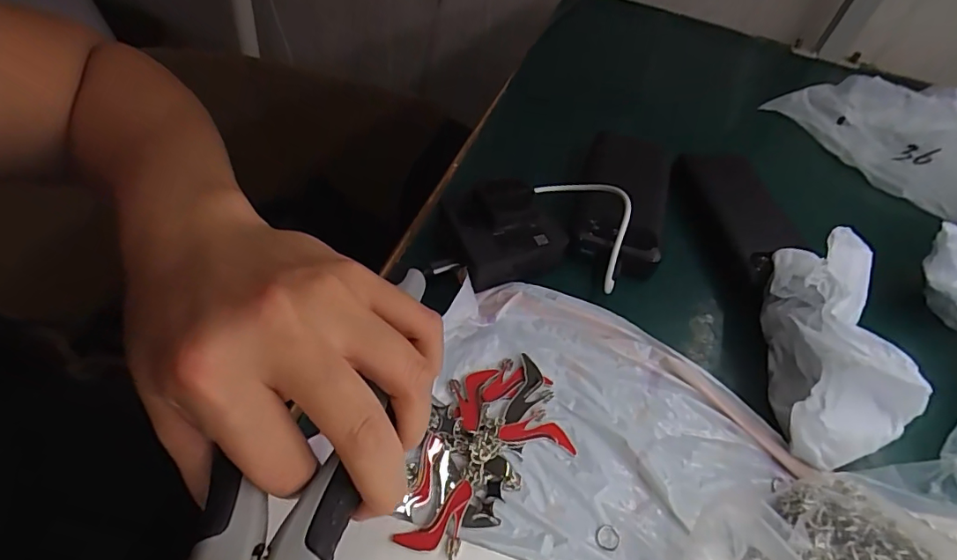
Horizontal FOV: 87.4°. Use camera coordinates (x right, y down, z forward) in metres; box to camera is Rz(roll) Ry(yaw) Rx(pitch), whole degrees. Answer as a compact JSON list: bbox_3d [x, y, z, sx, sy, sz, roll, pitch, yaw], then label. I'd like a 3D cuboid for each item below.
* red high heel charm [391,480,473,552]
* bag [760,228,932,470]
[{"bbox_3d":[-0.020,0.126,0.259,0.046,0.005,0.019,-30,60,-28],"label":"red high heel charm"},{"bbox_3d":[0.228,0.040,0.317,0.066,0.069,0.146,14,50,3],"label":"bag"}]

